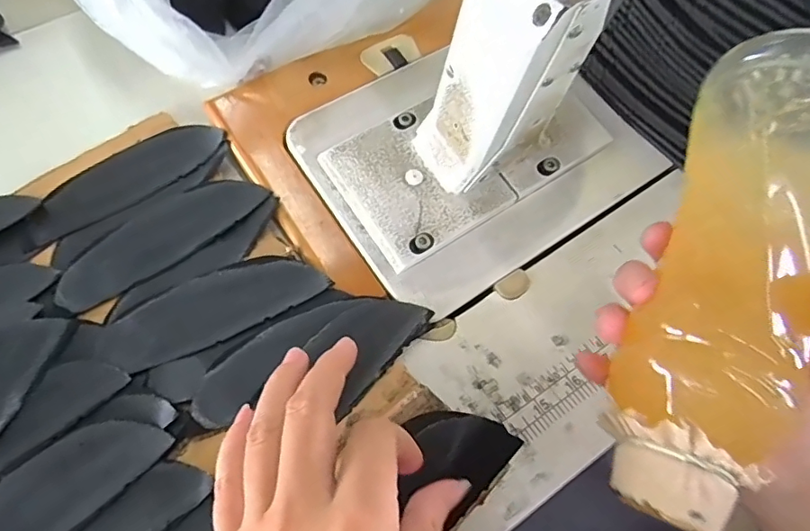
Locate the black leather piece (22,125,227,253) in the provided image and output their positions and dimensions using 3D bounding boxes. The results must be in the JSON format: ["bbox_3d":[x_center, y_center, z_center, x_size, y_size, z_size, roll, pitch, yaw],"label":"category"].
[{"bbox_3d":[-0.198,-0.063,0.361,0.142,0.007,0.048,-33,68,-14],"label":"black leather piece"}]

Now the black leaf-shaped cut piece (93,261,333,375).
[{"bbox_3d":[-0.118,0.025,0.319,0.133,0.004,0.045,-24,66,-14],"label":"black leaf-shaped cut piece"}]

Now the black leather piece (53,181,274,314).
[{"bbox_3d":[-0.161,-0.022,0.338,0.137,0.010,0.046,-35,69,-19],"label":"black leather piece"}]

